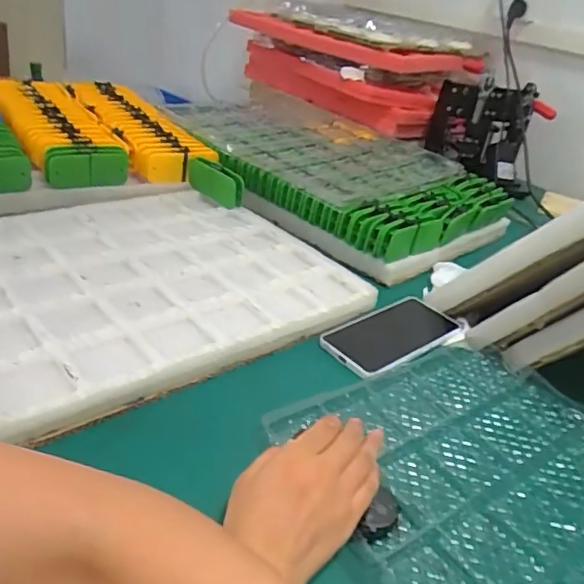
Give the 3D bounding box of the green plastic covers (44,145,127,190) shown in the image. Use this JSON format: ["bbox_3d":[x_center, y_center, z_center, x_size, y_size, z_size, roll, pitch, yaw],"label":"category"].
[{"bbox_3d":[-0.286,-0.177,0.792,0.114,0.051,0.045,-11,34,-30],"label":"green plastic covers"}]

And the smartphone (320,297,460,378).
[{"bbox_3d":[0.114,0.048,0.634,0.166,0.014,0.085,-19,39,-39],"label":"smartphone"}]

